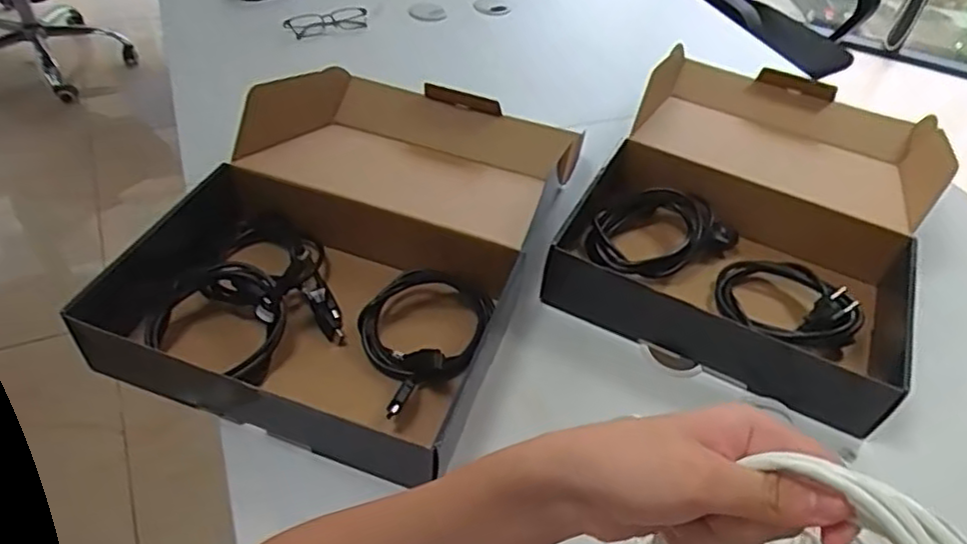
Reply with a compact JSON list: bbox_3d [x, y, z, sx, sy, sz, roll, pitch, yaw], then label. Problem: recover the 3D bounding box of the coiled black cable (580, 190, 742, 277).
[{"bbox_3d":[0.197,-0.049,0.771,0.173,0.040,0.107,-21,51,-25],"label":"coiled black cable"}]

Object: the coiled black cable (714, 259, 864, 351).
[{"bbox_3d":[0.319,0.021,0.704,0.117,0.047,0.132,-4,46,-10],"label":"coiled black cable"}]

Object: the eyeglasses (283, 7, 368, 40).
[{"bbox_3d":[-0.261,-0.415,1.109,0.134,0.032,0.043,-17,50,-22],"label":"eyeglasses"}]

